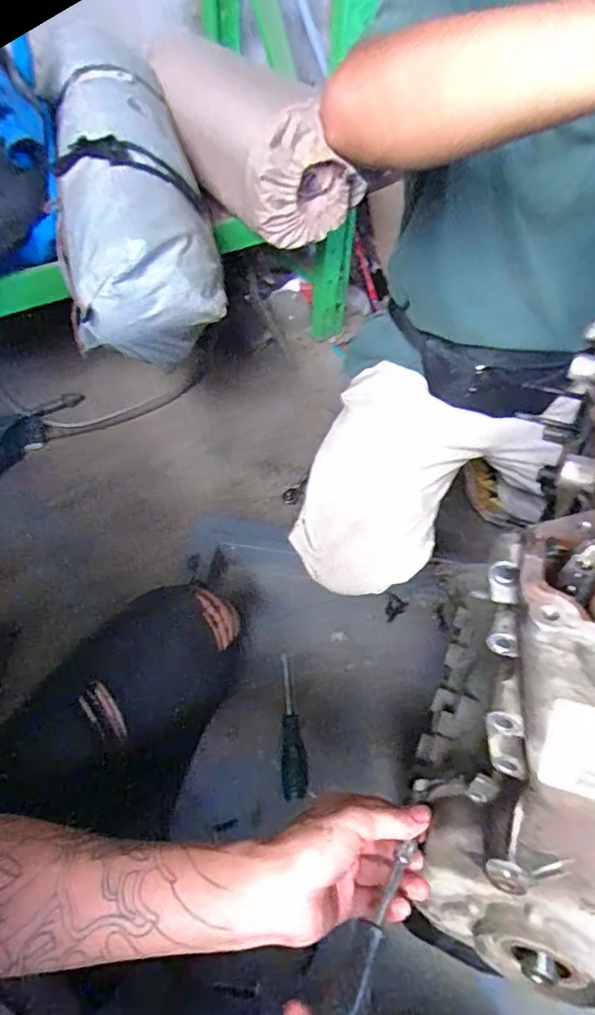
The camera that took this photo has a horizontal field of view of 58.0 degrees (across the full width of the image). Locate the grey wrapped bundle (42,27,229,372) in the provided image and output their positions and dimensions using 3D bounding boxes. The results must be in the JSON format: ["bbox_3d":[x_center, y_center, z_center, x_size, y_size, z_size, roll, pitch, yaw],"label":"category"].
[{"bbox_3d":[-0.266,-0.490,0.856,0.230,0.196,0.537,-11,71,-12],"label":"grey wrapped bundle"}]

